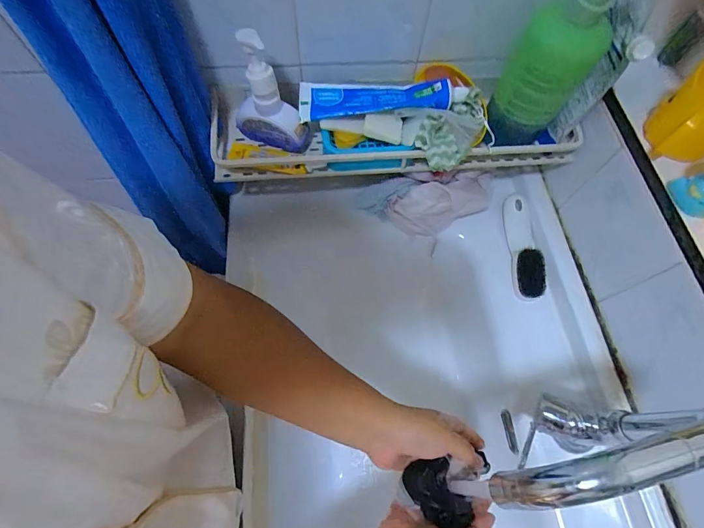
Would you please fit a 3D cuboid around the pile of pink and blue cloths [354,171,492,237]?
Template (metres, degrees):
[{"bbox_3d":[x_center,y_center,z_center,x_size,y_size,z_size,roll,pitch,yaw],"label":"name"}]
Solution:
[{"bbox_3d":[0.109,-0.092,0.543,0.199,0.078,0.071,-1,66,-2],"label":"pile of pink and blue cloths"}]

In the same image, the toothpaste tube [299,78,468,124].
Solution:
[{"bbox_3d":[0.036,-0.207,0.456,0.204,0.043,0.055,0,66,-2],"label":"toothpaste tube"}]

